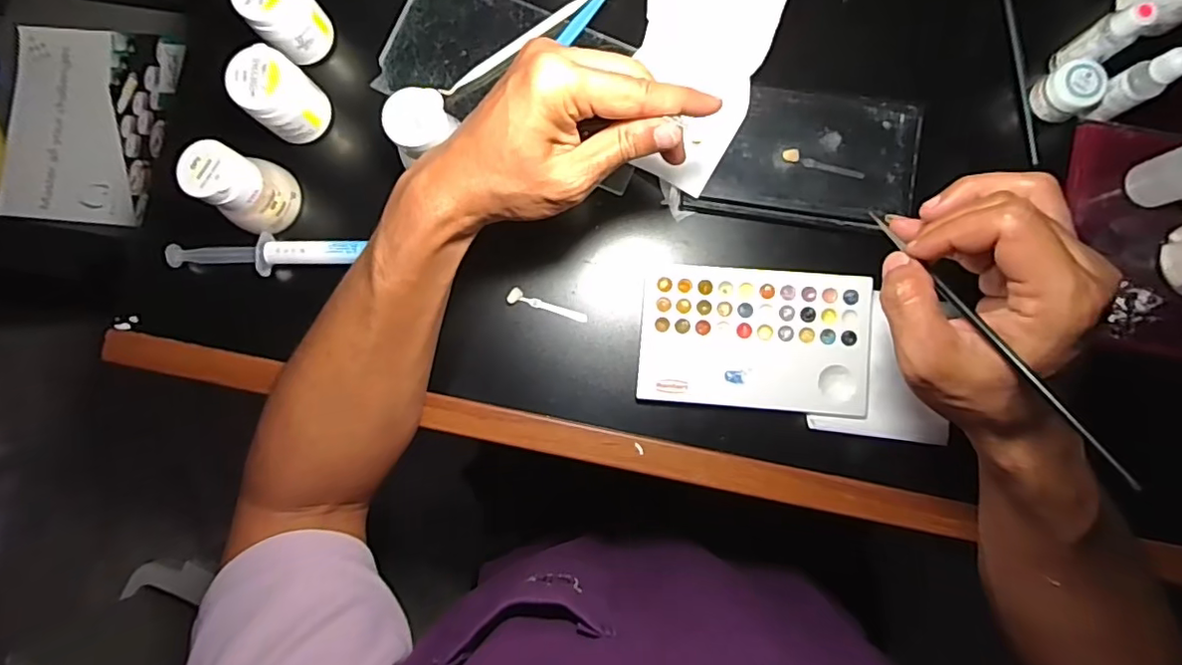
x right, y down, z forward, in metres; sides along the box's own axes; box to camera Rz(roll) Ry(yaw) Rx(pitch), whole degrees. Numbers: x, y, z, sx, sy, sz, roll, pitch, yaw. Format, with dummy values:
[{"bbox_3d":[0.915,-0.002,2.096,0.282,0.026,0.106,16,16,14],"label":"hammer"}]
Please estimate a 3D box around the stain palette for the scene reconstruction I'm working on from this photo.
[{"bbox_3d":[0.110,0.005,0.379,0.149,0.007,0.092,4,87,2],"label":"stain palette"}]

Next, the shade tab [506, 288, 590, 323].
[{"bbox_3d":[-0.030,-0.018,0.393,0.057,0.005,0.011,18,87,5],"label":"shade tab"}]

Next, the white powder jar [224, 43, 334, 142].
[{"bbox_3d":[-0.211,-0.161,0.384,0.041,0.054,0.043,0,87,2],"label":"white powder jar"}]

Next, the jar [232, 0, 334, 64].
[{"bbox_3d":[-0.211,-0.219,0.388,0.038,0.053,0.045,37,89,3],"label":"jar"}]

